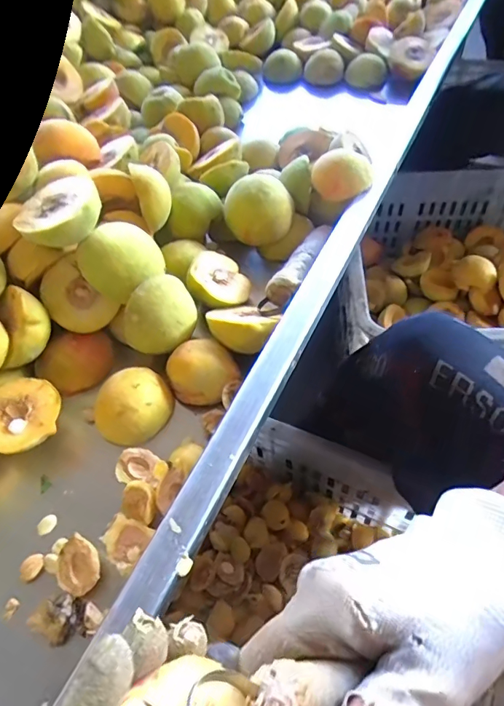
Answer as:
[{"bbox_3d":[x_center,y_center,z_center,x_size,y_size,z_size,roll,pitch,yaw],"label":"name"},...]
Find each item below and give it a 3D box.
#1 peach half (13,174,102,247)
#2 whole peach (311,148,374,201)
[{"bbox_3d":[-0.147,-0.109,0.346,0.062,0.024,0.060,-2,53,3],"label":"peach half"},{"bbox_3d":[0.086,-0.168,0.430,0.054,0.045,0.035,14,56,14],"label":"whole peach"}]

